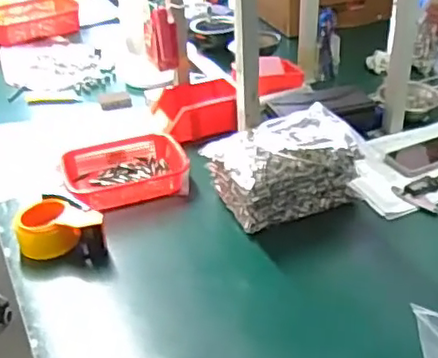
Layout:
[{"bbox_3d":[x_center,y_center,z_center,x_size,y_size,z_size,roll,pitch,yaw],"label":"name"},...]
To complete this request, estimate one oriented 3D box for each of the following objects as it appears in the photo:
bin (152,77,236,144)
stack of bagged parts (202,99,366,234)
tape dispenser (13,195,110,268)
[{"bbox_3d":[-0.043,-0.143,1.278,0.165,0.069,0.149,-10,34,-11],"label":"bin"},{"bbox_3d":[0.117,-0.020,1.051,0.243,0.114,0.153,-17,37,-22],"label":"stack of bagged parts"},{"bbox_3d":[-0.243,0.080,0.976,0.142,0.063,0.097,8,35,14],"label":"tape dispenser"}]

